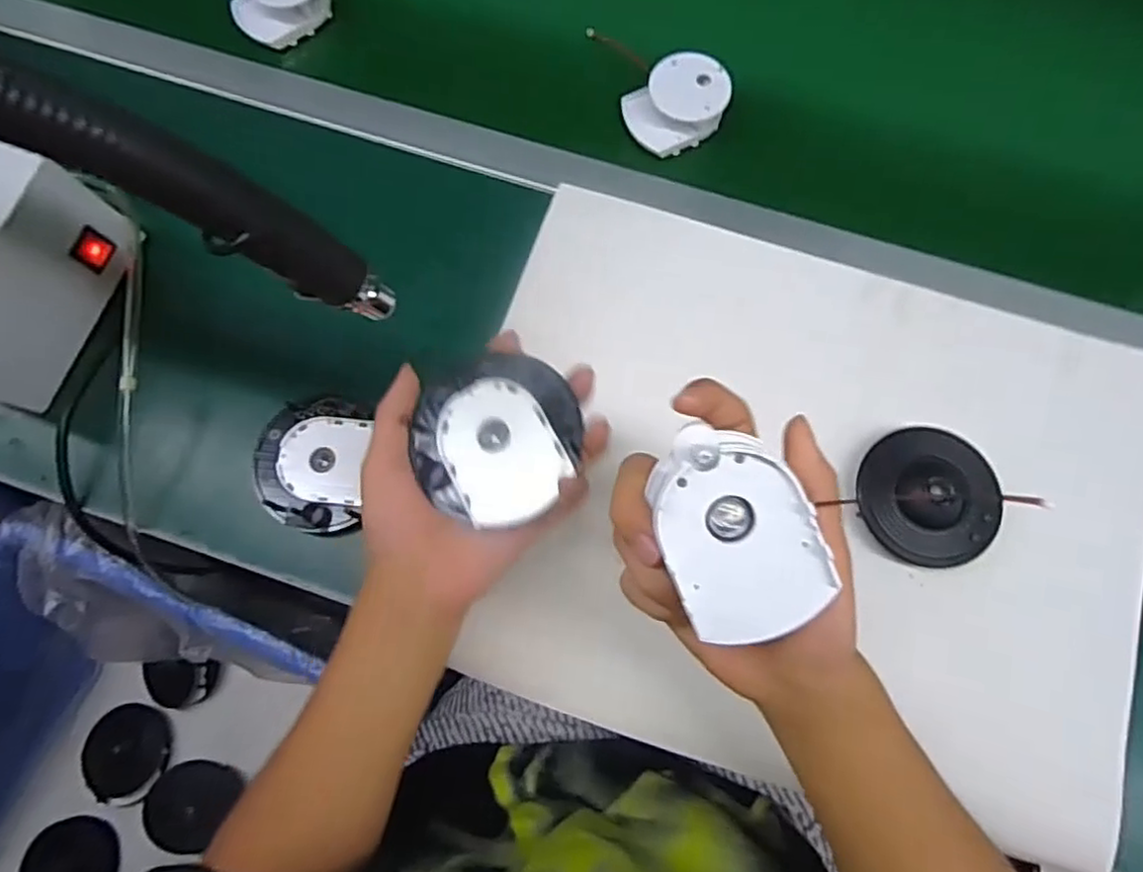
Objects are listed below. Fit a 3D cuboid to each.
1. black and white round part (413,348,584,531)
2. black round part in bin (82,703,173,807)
[{"bbox_3d":[-0.041,0.000,0.370,0.085,0.020,0.092,0,73,0],"label":"black and white round part"},{"bbox_3d":[-0.511,0.370,0.786,0.091,0.031,0.106,3,73,1],"label":"black round part in bin"}]

